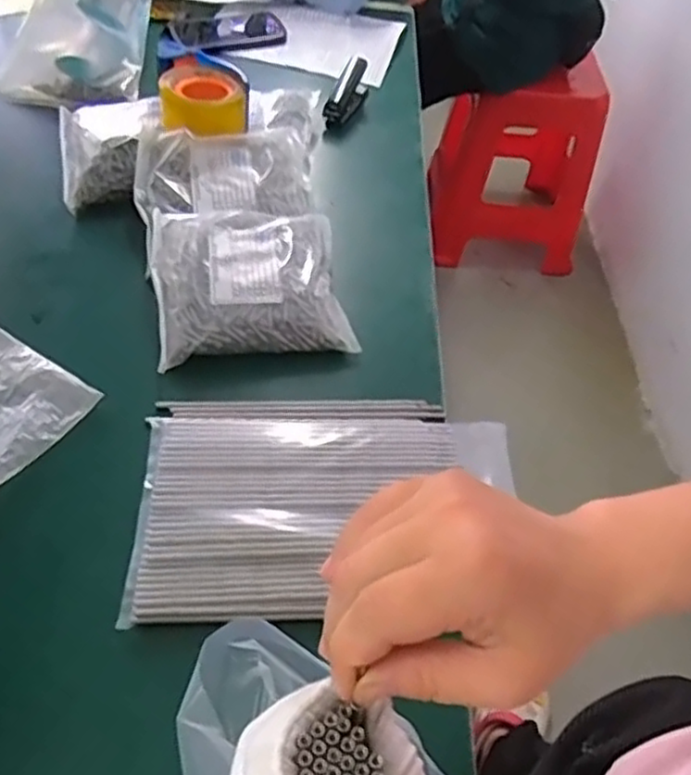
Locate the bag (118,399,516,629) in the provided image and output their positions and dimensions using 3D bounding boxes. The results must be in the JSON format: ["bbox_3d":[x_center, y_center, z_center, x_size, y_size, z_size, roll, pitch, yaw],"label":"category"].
[{"bbox_3d":[-0.013,0.090,0.612,0.317,0.023,0.209,1,51,-6],"label":"bag"}]

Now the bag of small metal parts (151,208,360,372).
[{"bbox_3d":[-0.099,-0.115,0.734,0.188,0.046,0.181,-6,52,-11],"label":"bag of small metal parts"}]

